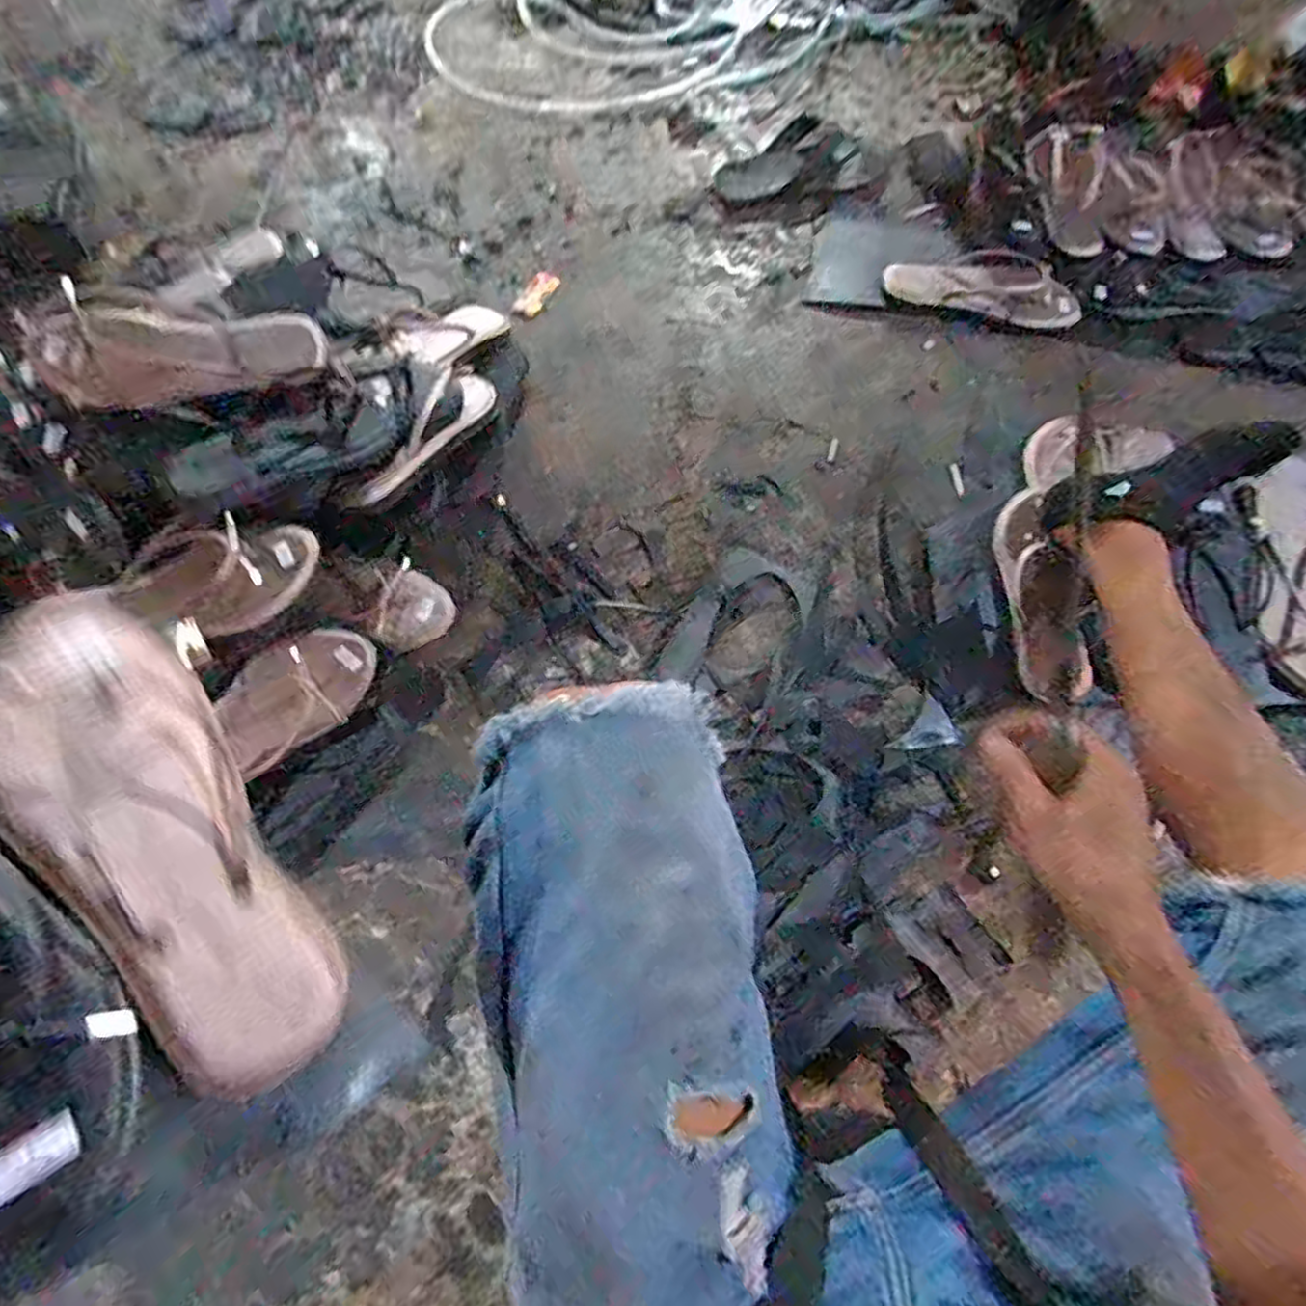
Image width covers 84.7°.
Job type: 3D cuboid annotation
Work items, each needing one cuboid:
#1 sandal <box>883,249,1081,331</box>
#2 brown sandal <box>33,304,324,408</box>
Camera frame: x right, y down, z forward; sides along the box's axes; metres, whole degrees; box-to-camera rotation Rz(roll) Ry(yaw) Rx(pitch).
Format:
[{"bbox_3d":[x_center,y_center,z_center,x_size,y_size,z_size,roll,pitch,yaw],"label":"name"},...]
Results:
[{"bbox_3d":[0.436,-0.484,0.934,0.250,0.064,0.098,23,70,8],"label":"sandal"},{"bbox_3d":[-0.425,-0.274,0.645,0.227,0.058,0.101,-4,68,-2],"label":"brown sandal"}]

